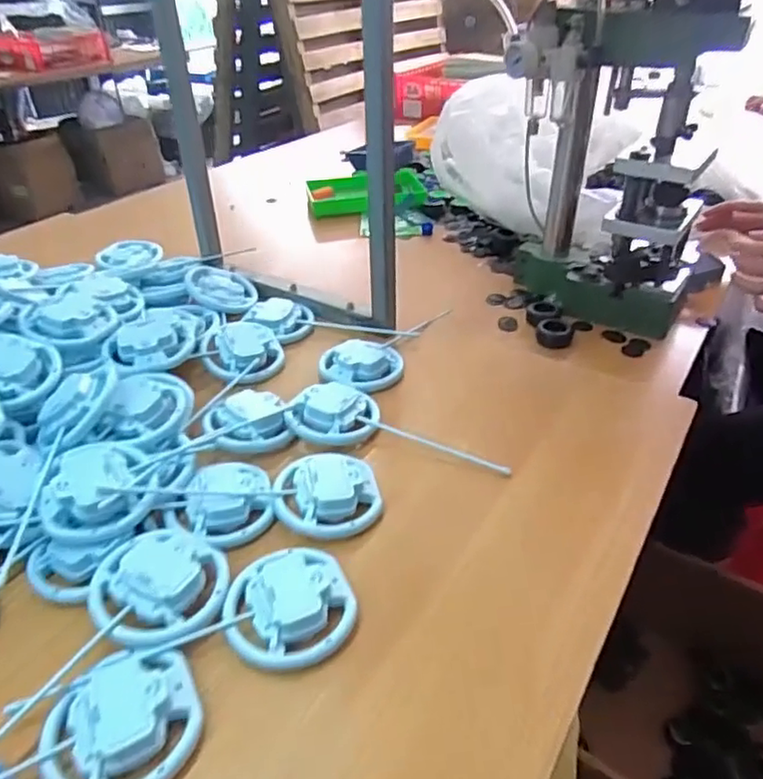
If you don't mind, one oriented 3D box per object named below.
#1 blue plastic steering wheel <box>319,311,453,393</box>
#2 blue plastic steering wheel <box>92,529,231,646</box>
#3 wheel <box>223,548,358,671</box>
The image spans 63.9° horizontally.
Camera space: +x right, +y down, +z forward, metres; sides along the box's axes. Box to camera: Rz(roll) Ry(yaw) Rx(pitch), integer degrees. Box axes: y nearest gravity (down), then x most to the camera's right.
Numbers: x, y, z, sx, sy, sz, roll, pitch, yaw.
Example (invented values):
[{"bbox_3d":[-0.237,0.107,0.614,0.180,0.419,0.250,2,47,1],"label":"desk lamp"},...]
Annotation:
[{"bbox_3d":[0.009,-0.066,0.810,0.086,0.035,0.232,18,40,24],"label":"blue plastic steering wheel"},{"bbox_3d":[-0.176,0.148,0.487,0.099,0.032,0.097,-1,36,0],"label":"blue plastic steering wheel"},{"bbox_3d":[-0.073,0.169,0.483,0.095,0.038,0.098,-1,36,0],"label":"wheel"}]

